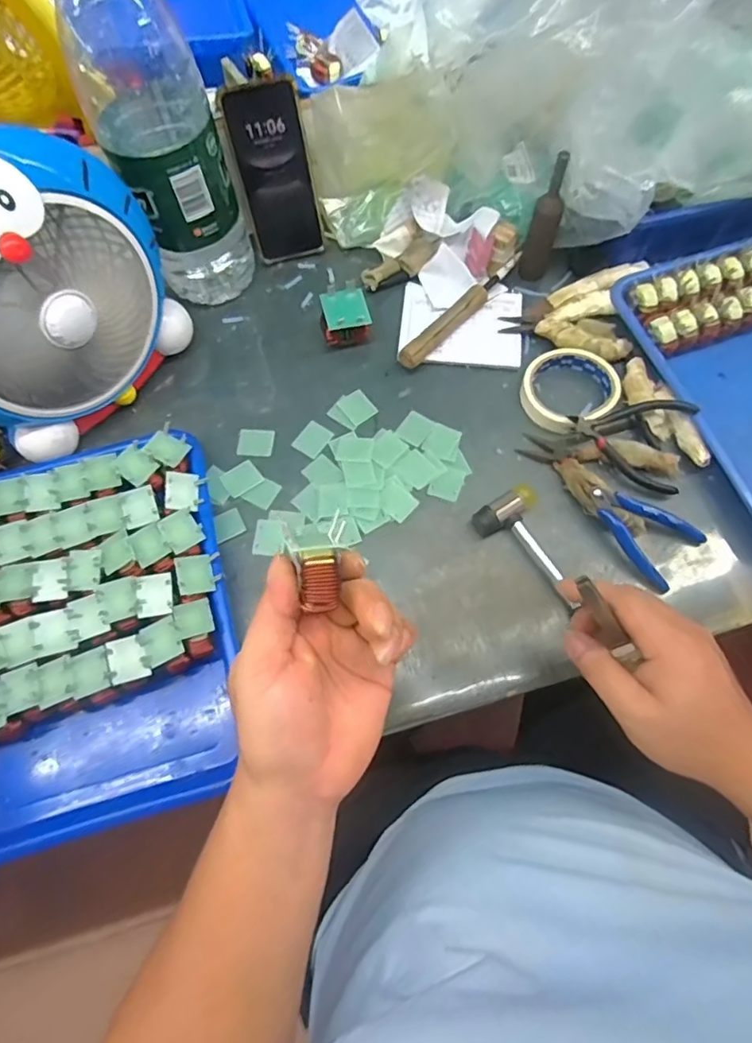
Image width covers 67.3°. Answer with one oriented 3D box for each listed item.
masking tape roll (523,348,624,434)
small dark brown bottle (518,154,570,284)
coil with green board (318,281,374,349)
[{"bbox_3d":[0.194,-0.136,0.573,0.091,0.020,0.084,-1,69,2],"label":"masking tape roll"},{"bbox_3d":[0.178,-0.316,0.593,0.031,0.139,0.022,17,68,9],"label":"small dark brown bottle"},{"bbox_3d":[-0.033,-0.214,0.602,0.049,0.048,0.055,-14,69,-3],"label":"coil with green board"}]

